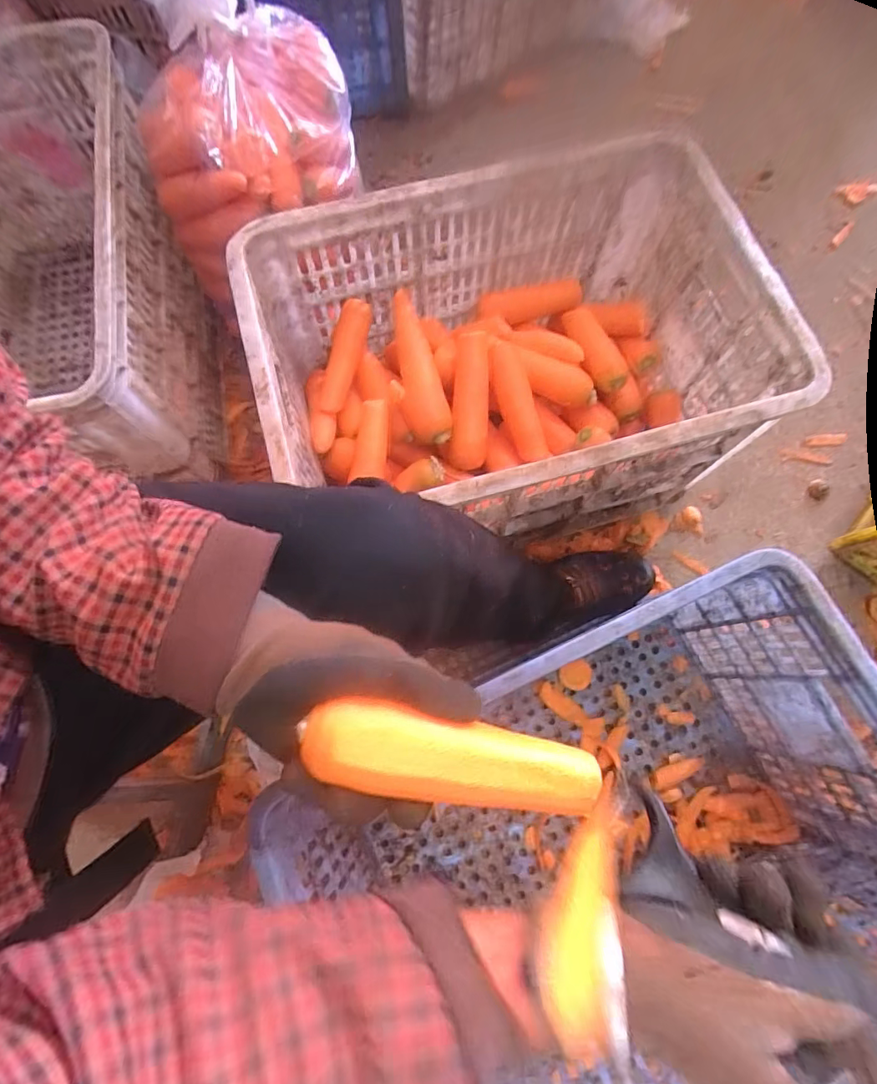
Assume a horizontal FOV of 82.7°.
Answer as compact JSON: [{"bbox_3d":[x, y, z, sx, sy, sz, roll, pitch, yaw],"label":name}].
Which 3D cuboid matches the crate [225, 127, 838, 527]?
[{"bbox_3d":[0.076,-0.197,0.599,0.518,0.246,0.352,-14,76,-3],"label":"crate"}]

